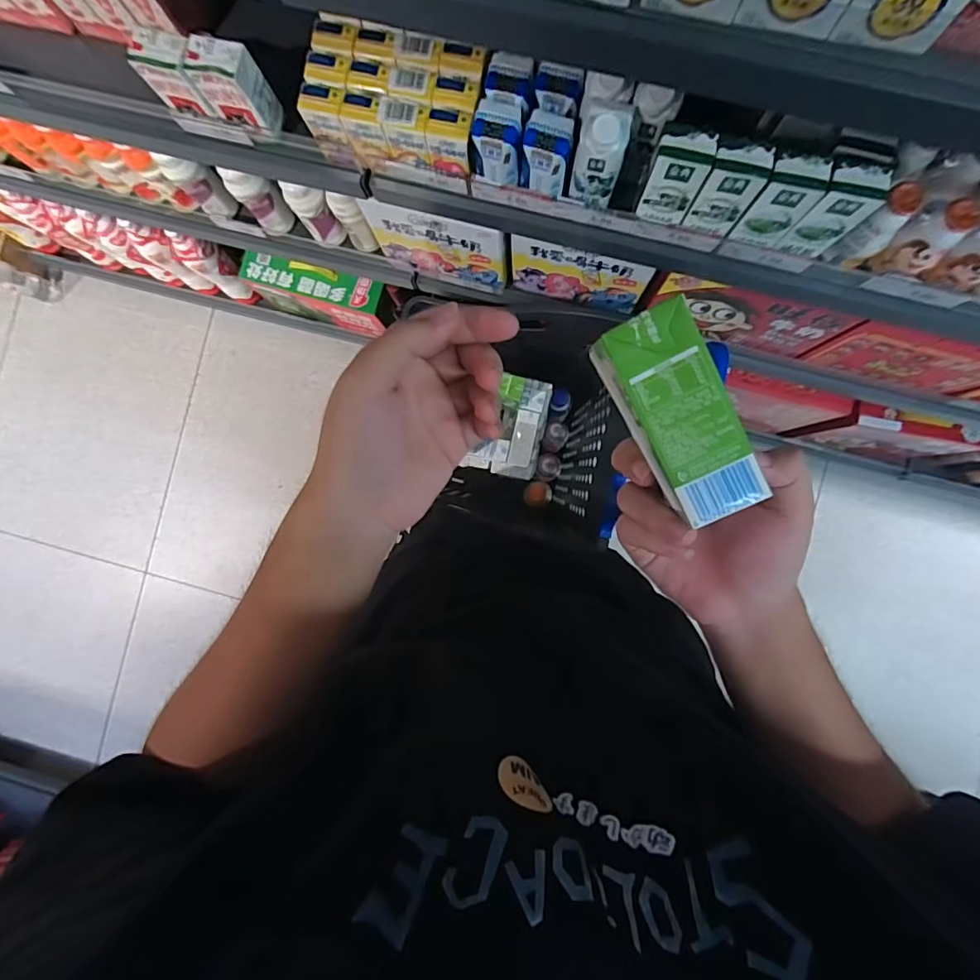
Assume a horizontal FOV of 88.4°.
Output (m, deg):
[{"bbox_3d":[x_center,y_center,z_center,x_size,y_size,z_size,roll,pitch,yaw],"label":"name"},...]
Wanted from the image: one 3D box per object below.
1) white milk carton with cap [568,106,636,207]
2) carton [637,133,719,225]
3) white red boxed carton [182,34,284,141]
[{"bbox_3d":[0.120,-0.364,0.547,0.050,0.104,0.056,12,90,4],"label":"white milk carton with cap"},{"bbox_3d":[0.196,-0.328,0.532,0.056,0.094,0.035,16,91,4],"label":"carton"},{"bbox_3d":[-0.293,-0.464,0.583,0.070,0.084,0.046,14,90,4],"label":"white red boxed carton"}]

